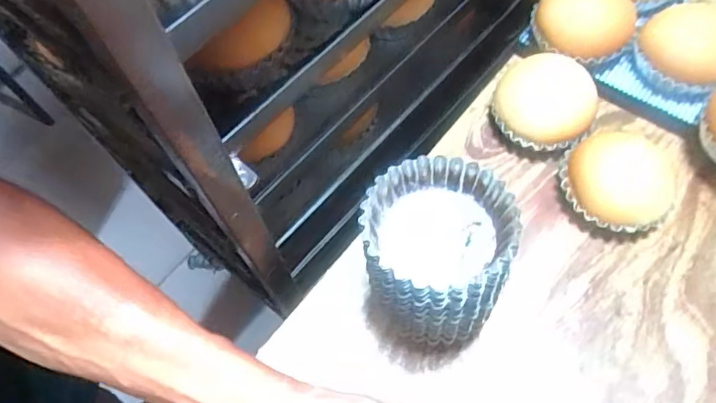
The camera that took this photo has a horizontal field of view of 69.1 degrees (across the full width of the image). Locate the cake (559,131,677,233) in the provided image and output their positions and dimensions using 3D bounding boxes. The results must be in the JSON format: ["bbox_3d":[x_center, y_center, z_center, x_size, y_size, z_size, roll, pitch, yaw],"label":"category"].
[{"bbox_3d":[0.236,-0.015,0.479,0.087,0.048,0.094,-1,63,2],"label":"cake"}]

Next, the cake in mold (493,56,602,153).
[{"bbox_3d":[0.182,-0.093,0.513,0.096,0.065,0.081,31,68,17],"label":"cake in mold"}]

